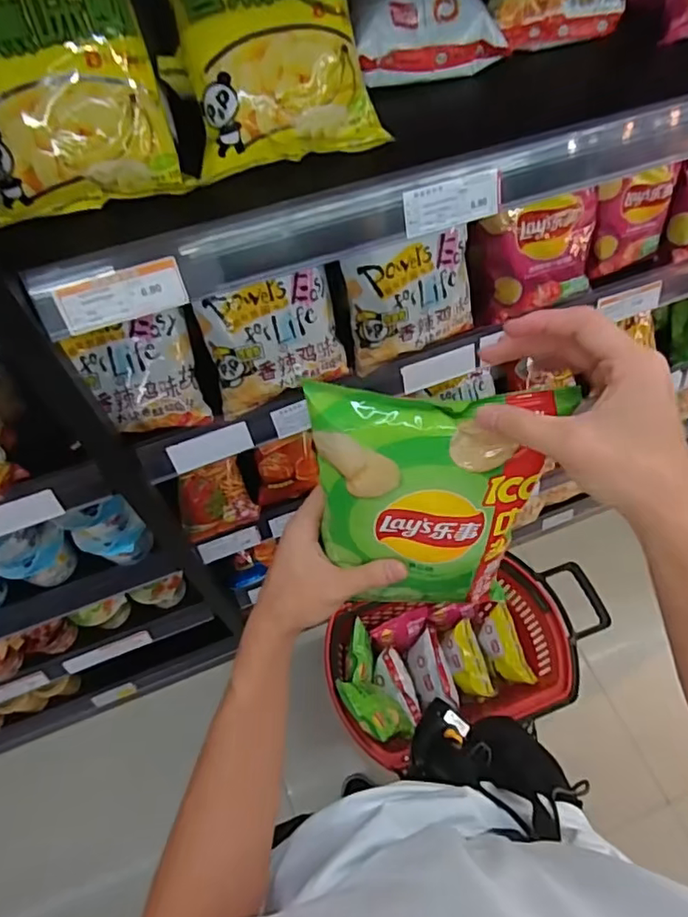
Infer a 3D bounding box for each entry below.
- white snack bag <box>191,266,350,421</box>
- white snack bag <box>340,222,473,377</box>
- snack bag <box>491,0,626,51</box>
[{"bbox_3d":[-0.075,-0.130,0.632,0.150,0.141,0.050,-18,30,-11],"label":"white snack bag"},{"bbox_3d":[0.075,-0.182,0.647,0.143,0.142,0.050,-22,40,-12],"label":"white snack bag"},{"bbox_3d":[0.207,-0.455,0.563,0.133,0.064,0.053,-16,61,-7],"label":"snack bag"}]

